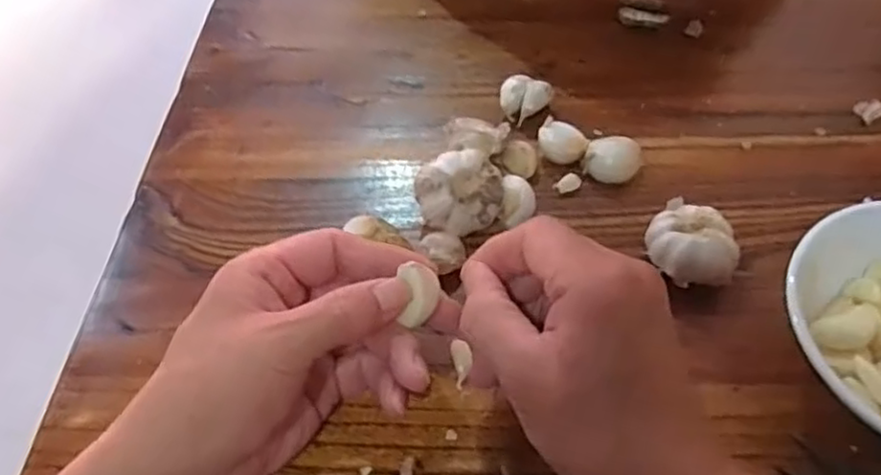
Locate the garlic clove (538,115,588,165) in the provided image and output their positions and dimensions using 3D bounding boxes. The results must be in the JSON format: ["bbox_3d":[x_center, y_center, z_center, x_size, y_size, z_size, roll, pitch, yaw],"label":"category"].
[{"bbox_3d":[0.078,-0.060,0.458,0.032,0.017,0.023,27,57,22],"label":"garlic clove"}]

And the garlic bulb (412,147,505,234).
[{"bbox_3d":[0.011,-0.022,0.415,0.048,0.038,0.044,1,51,3],"label":"garlic bulb"}]

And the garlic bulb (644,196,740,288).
[{"bbox_3d":[0.139,0.007,0.393,0.049,0.034,0.041,26,56,21],"label":"garlic bulb"}]

